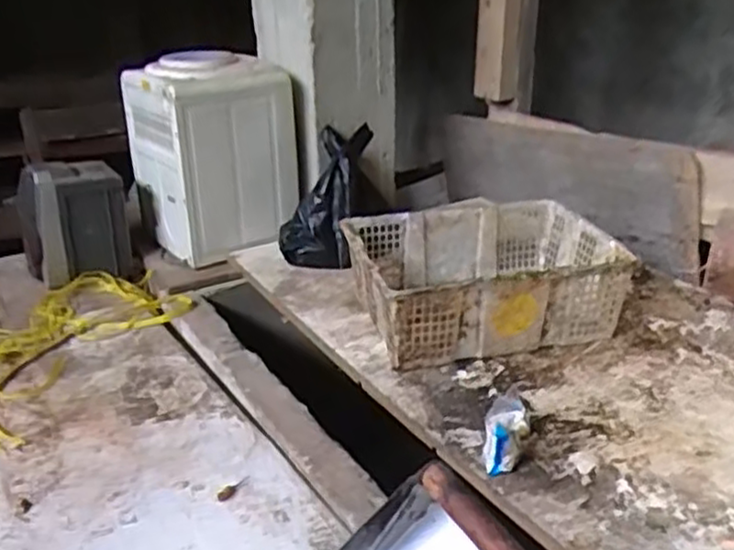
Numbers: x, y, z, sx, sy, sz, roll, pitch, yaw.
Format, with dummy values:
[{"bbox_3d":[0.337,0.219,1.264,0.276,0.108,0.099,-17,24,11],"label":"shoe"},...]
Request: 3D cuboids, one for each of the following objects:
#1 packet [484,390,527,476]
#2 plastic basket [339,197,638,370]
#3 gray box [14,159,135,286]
[{"bbox_3d":[0.195,0.220,1.032,0.060,0.056,0.147,6,37,16],"label":"packet"},{"bbox_3d":[0.218,0.005,1.411,0.471,0.176,0.362,-8,24,-14],"label":"plastic basket"},{"bbox_3d":[-0.702,-0.131,1.717,0.225,0.232,0.270,-13,27,-25],"label":"gray box"}]

